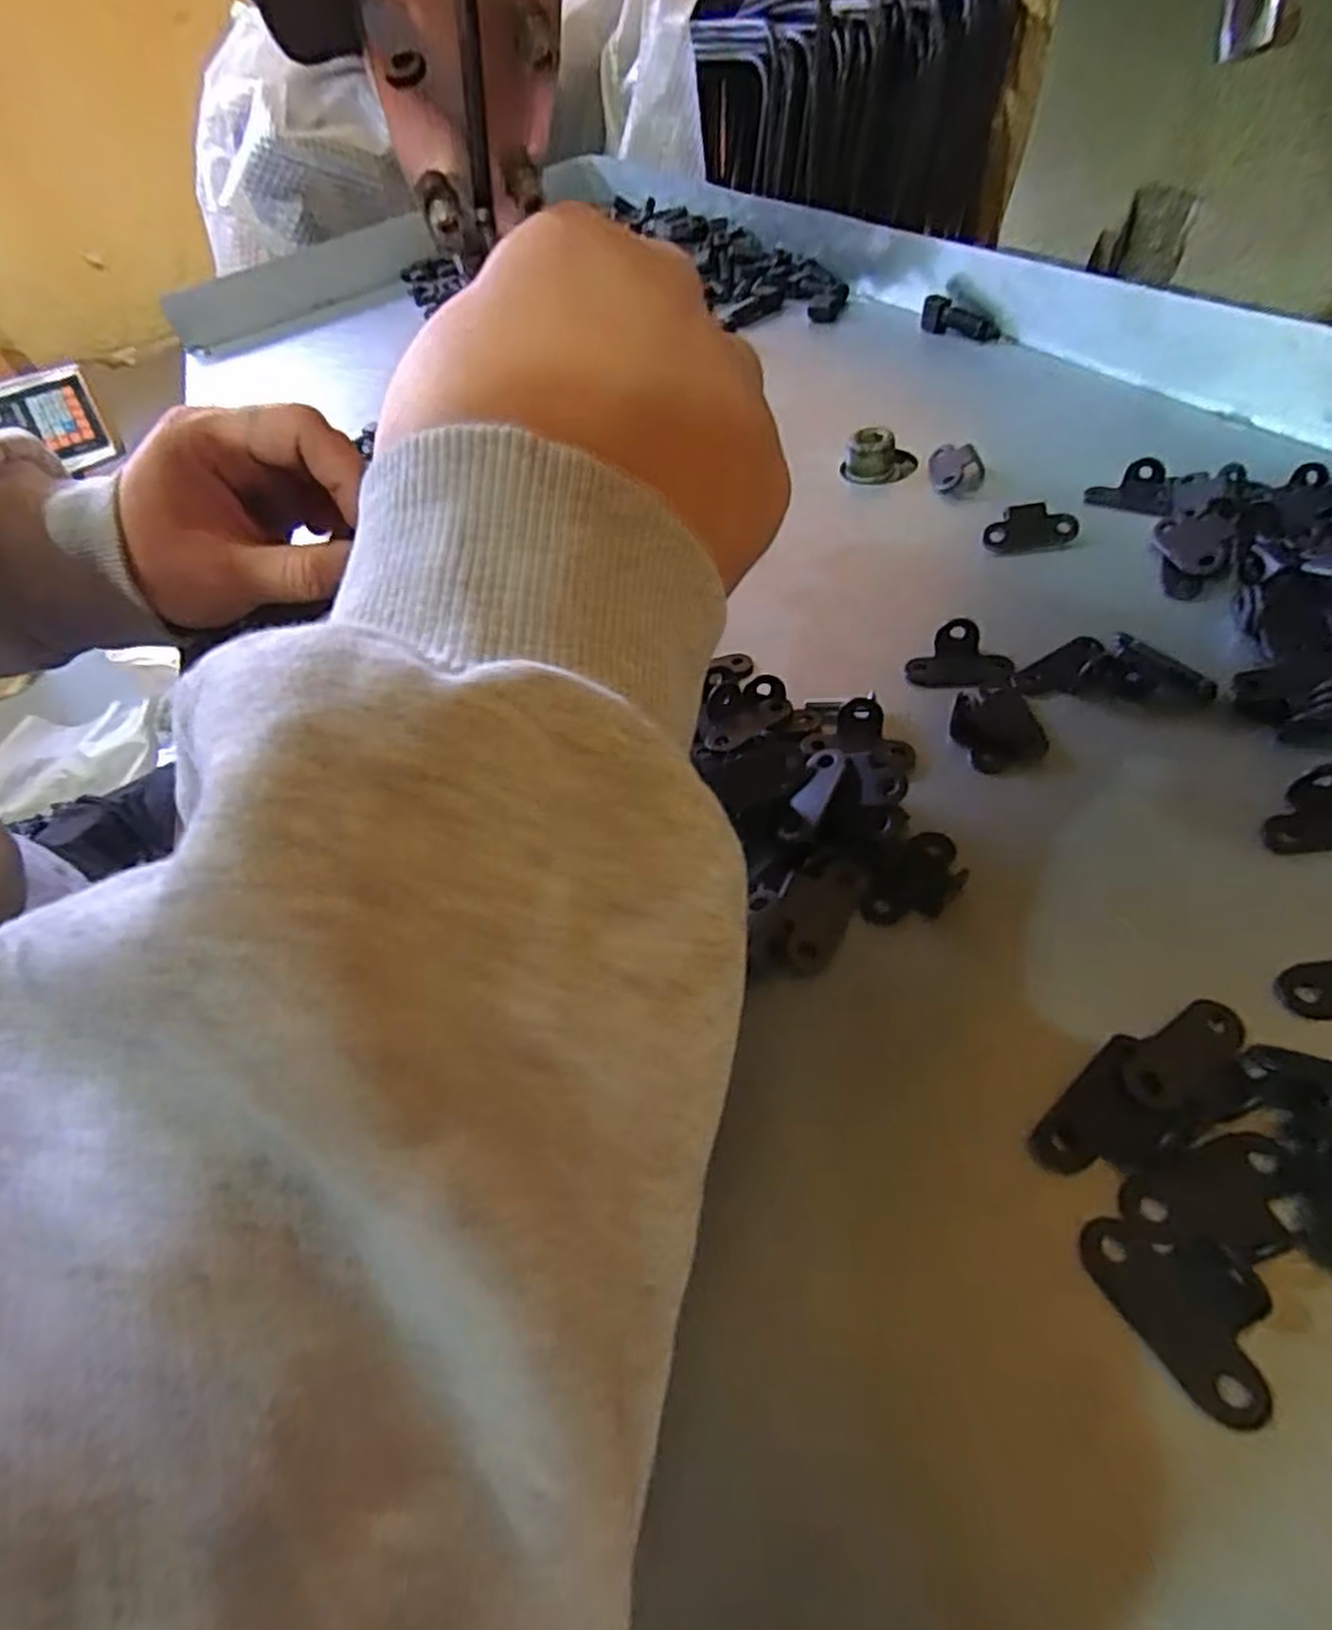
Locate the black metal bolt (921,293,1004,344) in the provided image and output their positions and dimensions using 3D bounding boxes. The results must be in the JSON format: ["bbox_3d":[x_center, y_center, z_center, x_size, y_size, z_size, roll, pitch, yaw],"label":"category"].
[{"bbox_3d":[0.142,-0.240,0.363,0.012,0.013,0.040,-39,54,-19],"label":"black metal bolt"}]

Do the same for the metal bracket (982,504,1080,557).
[{"bbox_3d":[0.120,-0.095,0.249,0.028,0.010,0.017,-9,52,-3],"label":"metal bracket"}]

